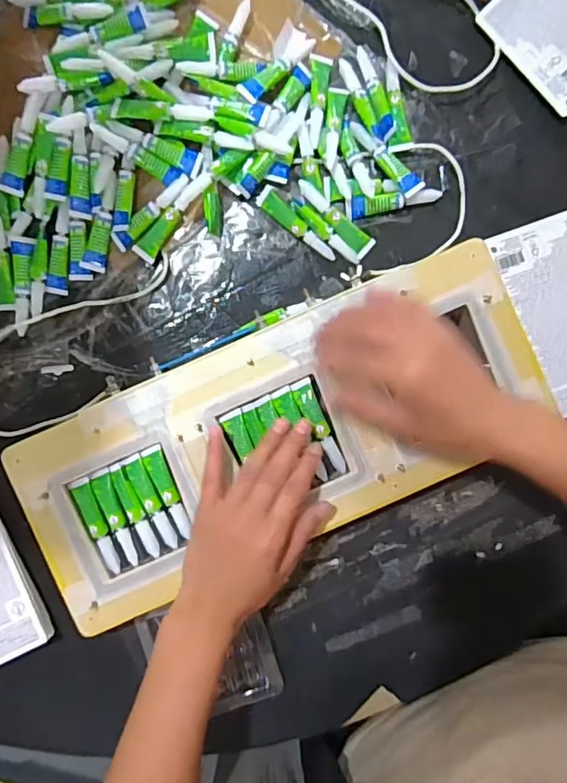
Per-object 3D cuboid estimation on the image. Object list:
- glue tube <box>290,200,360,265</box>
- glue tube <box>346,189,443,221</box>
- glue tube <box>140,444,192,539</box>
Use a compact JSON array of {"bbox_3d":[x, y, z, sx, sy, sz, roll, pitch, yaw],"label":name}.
[{"bbox_3d":[0.036,-0.136,0.458,0.073,0.012,0.014,42,90,-1],"label":"glue tube"},{"bbox_3d":[0.094,-0.164,0.457,0.081,0.014,0.017,-12,91,0],"label":"glue tube"},{"bbox_3d":[-0.094,0.081,0.435,0.017,0.006,0.075,-24,91,0],"label":"glue tube"}]

